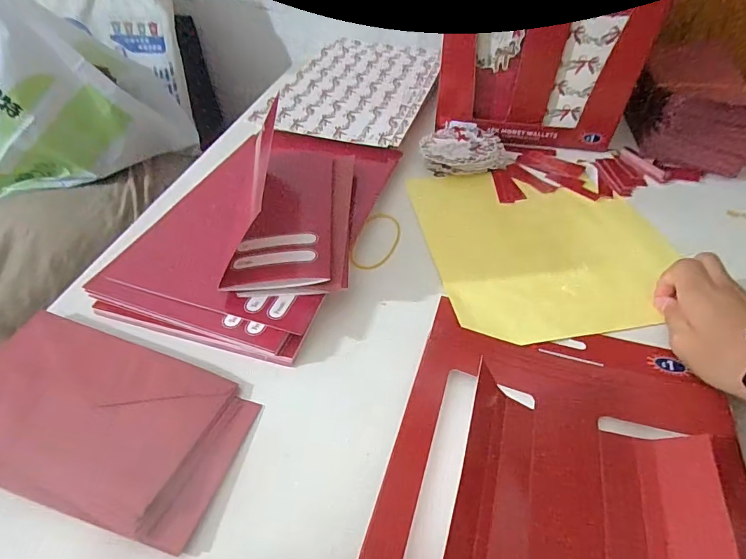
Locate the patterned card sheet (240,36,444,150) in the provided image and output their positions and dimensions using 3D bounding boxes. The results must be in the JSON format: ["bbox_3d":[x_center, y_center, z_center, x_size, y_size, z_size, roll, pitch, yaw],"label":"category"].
[{"bbox_3d":[-0.018,-0.258,0.572,0.181,0.004,0.279,14,49,12],"label":"patterned card sheet"}]

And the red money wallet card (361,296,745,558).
[{"bbox_3d":[0.110,0.107,0.239,0.192,0.054,0.223,14,51,11],"label":"red money wallet card"}]

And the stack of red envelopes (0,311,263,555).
[{"bbox_3d":[-0.179,0.087,0.284,0.193,0.013,0.106,12,47,12],"label":"stack of red envelopes"}]

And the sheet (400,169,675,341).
[{"bbox_3d":[0.156,-0.038,0.398,0.206,0.013,0.210,-7,50,-6],"label":"sheet"}]

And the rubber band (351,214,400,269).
[{"bbox_3d":[0.003,-0.036,0.400,0.039,0.004,0.073,14,47,14],"label":"rubber band"}]

